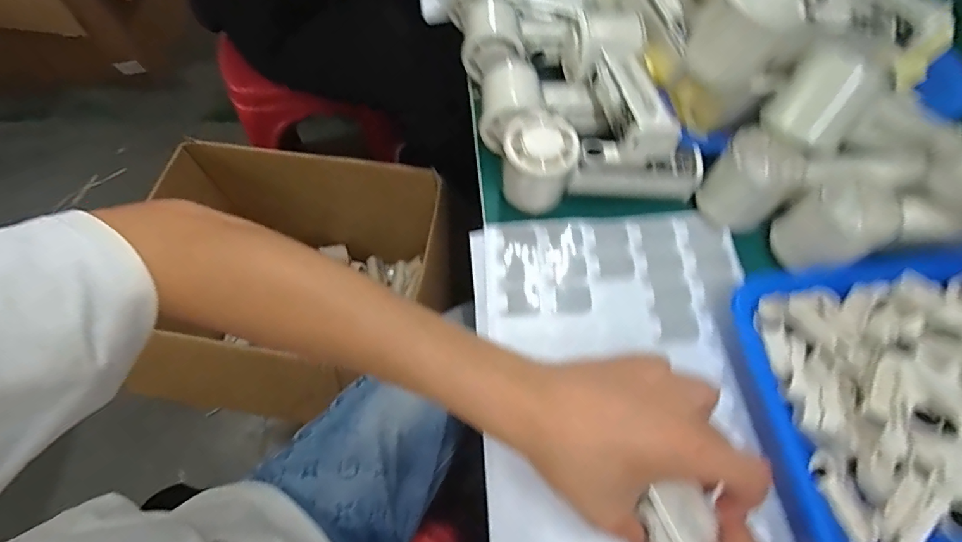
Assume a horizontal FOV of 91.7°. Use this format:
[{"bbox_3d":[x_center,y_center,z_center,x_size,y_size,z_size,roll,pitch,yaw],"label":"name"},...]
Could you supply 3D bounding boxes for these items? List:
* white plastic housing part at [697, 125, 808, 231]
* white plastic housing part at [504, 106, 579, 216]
[{"bbox_3d":[0.204,-0.068,0.357,0.050,0.054,0.055,-42,69,-17],"label":"white plastic housing part"},{"bbox_3d":[0.046,-0.087,0.379,0.054,0.061,0.056,-1,63,2],"label":"white plastic housing part"}]

